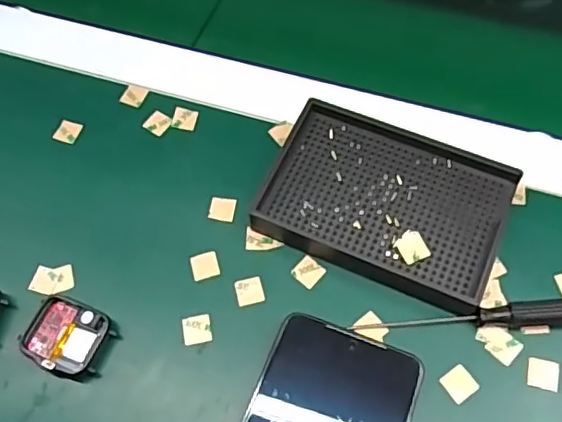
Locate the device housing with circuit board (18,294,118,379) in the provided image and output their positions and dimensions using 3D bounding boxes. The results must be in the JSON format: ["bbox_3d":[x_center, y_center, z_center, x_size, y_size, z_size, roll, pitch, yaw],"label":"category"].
[{"bbox_3d":[-0.119,0.070,0.330,0.045,0.013,0.038,22,66,13],"label":"device housing with circuit board"}]

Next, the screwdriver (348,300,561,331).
[{"bbox_3d":[0.104,0.059,0.321,0.124,0.014,0.013,-5,63,0],"label":"screwdriver"}]

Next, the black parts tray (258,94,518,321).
[{"bbox_3d":[0.063,-0.007,0.354,0.136,0.020,0.092,21,66,13],"label":"black parts tray"}]

